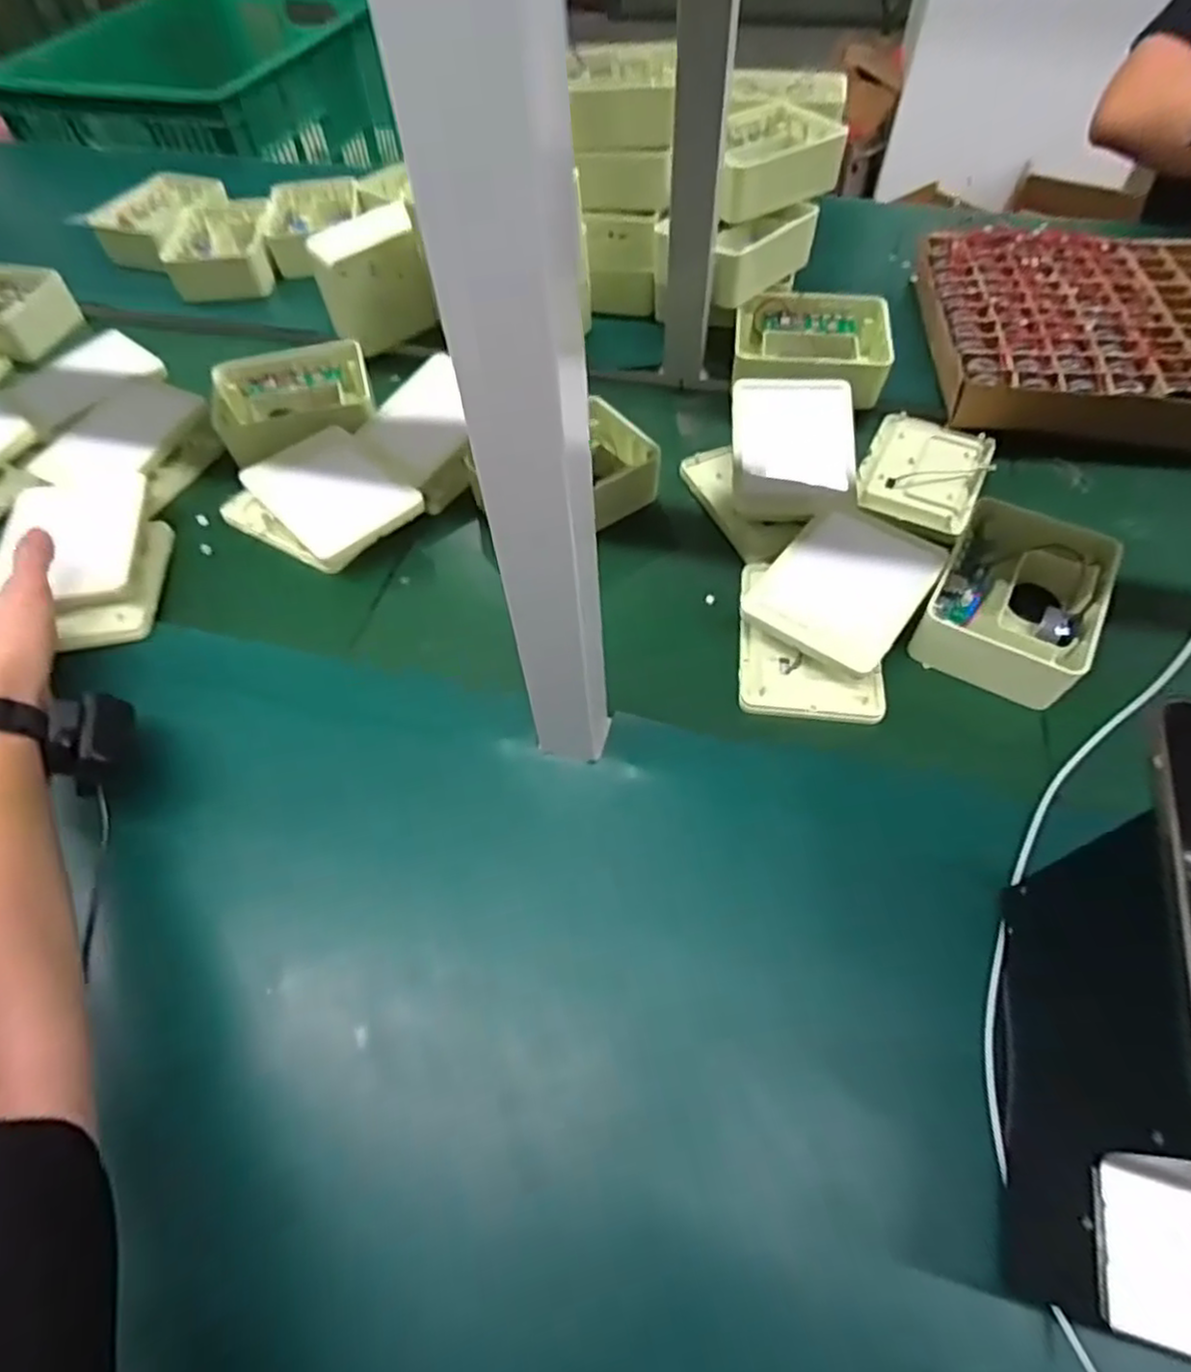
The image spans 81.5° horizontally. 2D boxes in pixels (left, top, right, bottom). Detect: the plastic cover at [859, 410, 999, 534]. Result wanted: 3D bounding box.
[{"bbox_3d":[0.284,-0.188,0.602,0.096,0.015,0.125,24,62,17],"label":"plastic cover"}]

